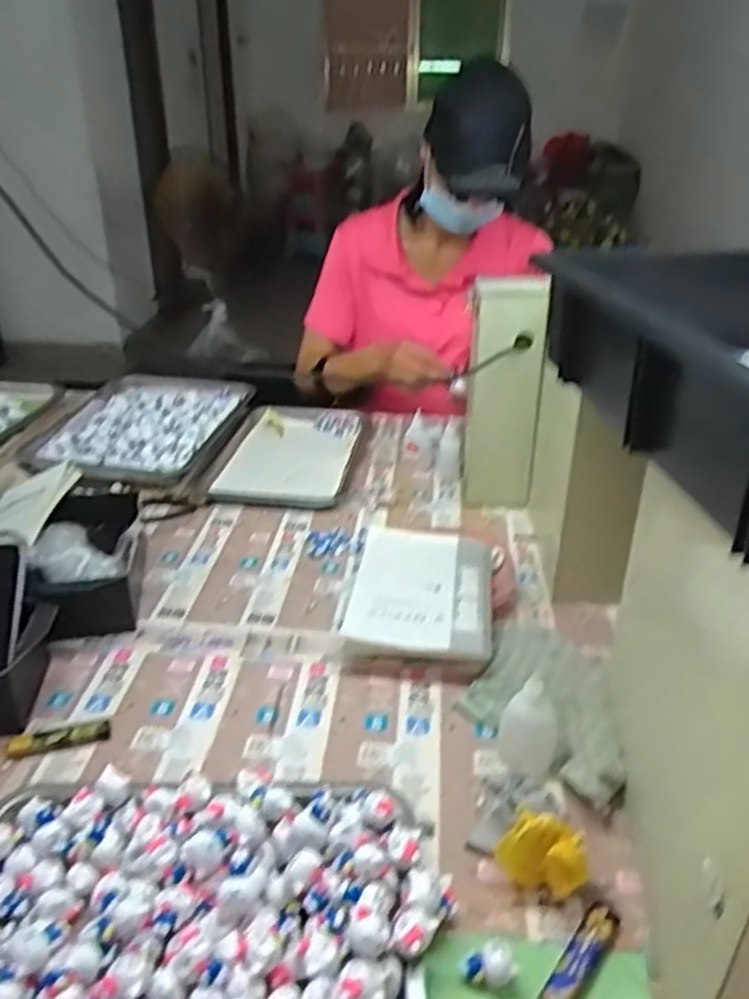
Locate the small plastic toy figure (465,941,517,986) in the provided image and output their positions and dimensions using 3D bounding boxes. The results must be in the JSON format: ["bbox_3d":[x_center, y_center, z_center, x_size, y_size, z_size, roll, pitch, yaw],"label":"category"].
[{"bbox_3d":[0.072,0.284,0.454,0.029,0.017,0.024,-19,33,-29],"label":"small plastic toy figure"}]

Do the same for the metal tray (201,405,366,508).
[{"bbox_3d":[-0.126,-0.077,1.131,0.194,0.014,0.318,3,29,7],"label":"metal tray"}]

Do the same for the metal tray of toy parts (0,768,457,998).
[{"bbox_3d":[-0.118,0.266,0.470,0.306,0.051,0.203,0,28,1],"label":"metal tray of toy parts"}]

